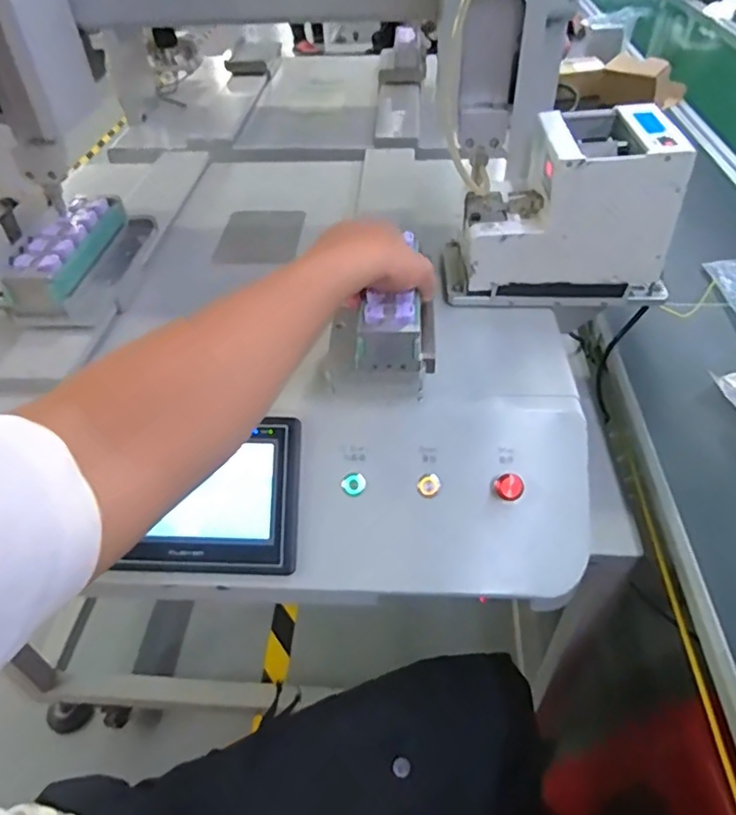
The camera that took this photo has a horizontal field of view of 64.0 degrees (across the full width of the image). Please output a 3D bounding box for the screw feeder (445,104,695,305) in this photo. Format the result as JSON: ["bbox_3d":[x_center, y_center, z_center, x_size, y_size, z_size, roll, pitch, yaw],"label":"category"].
[{"bbox_3d":[0.203,-0.217,0.636,0.224,0.157,0.139,0,44,2],"label":"screw feeder"}]

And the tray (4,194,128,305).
[{"bbox_3d":[-0.330,-0.177,0.650,0.054,0.040,0.191,2,44,5],"label":"tray"}]

